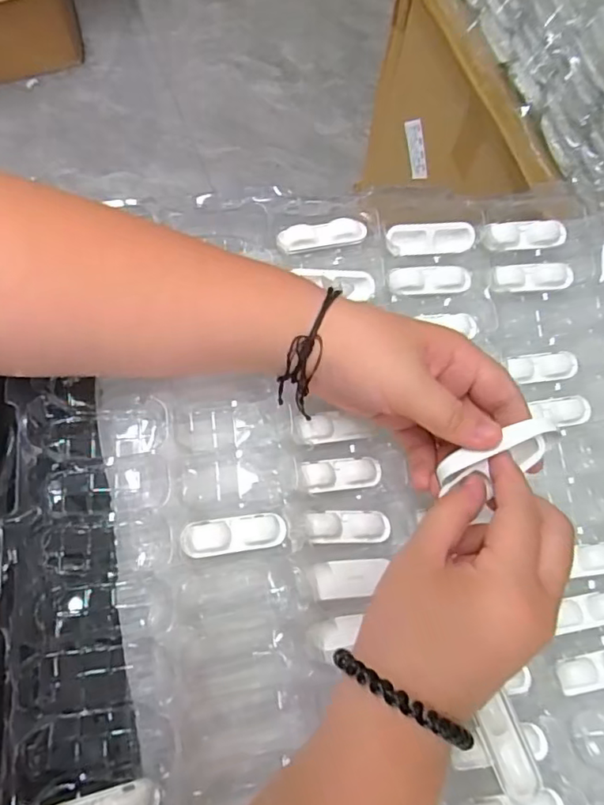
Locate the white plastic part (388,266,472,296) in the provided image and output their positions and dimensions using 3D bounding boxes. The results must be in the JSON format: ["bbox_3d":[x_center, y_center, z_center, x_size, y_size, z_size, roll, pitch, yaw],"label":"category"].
[{"bbox_3d":[0.093,-0.087,0.409,0.061,0.009,0.020,-5,73,-3],"label":"white plastic part"}]

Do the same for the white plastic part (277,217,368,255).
[{"bbox_3d":[0.014,-0.117,0.396,0.063,0.009,0.019,-15,73,-6],"label":"white plastic part"}]

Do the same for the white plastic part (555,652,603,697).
[{"bbox_3d":[0.190,0.167,0.356,0.059,0.006,0.021,-11,73,-5],"label":"white plastic part"}]

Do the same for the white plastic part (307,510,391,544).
[{"bbox_3d":[0.030,0.079,0.364,0.055,0.007,0.020,4,72,-17],"label":"white plastic part"}]

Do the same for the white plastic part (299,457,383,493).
[{"bbox_3d":[0.026,0.047,0.371,0.058,0.009,0.019,-2,71,-25],"label":"white plastic part"}]

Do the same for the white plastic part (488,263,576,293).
[{"bbox_3d":[0.167,-0.091,0.414,0.061,0.009,0.020,-4,73,-2],"label":"white plastic part"}]

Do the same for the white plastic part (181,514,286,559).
[{"bbox_3d":[-0.040,0.079,0.341,0.062,0.008,0.021,-4,72,-19],"label":"white plastic part"}]

